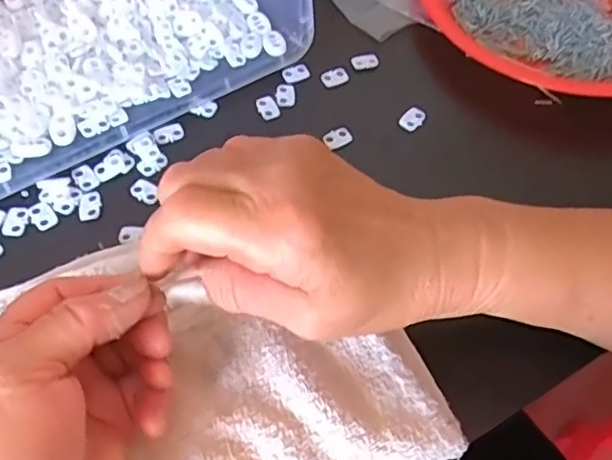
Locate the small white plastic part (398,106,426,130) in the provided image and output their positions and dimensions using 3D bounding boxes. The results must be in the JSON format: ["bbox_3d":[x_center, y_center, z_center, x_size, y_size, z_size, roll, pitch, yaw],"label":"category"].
[{"bbox_3d":[0.073,-0.076,0.419,0.014,0.006,0.018,37,62,18],"label":"small white plastic part"}]

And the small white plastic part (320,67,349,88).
[{"bbox_3d":[0.020,-0.108,0.436,0.018,0.005,0.014,-29,64,-21],"label":"small white plastic part"}]

